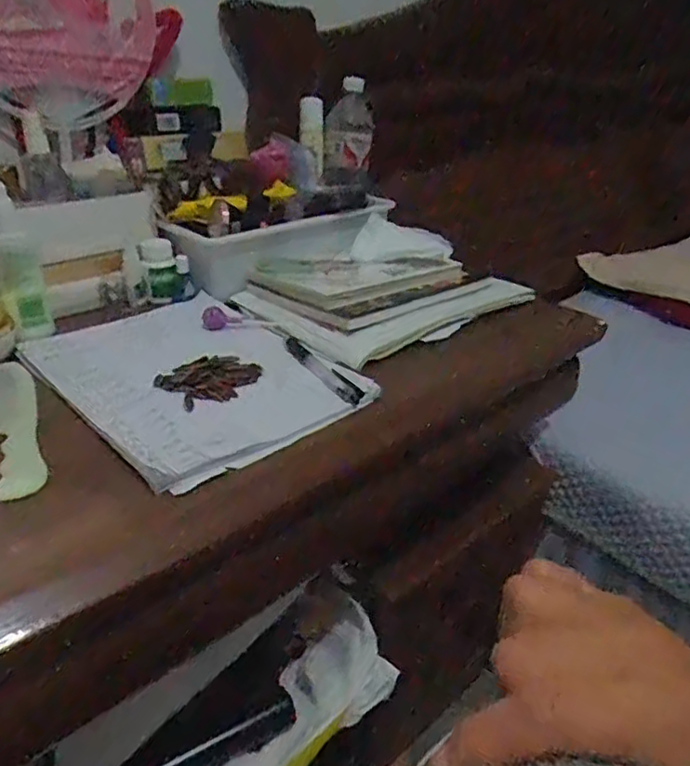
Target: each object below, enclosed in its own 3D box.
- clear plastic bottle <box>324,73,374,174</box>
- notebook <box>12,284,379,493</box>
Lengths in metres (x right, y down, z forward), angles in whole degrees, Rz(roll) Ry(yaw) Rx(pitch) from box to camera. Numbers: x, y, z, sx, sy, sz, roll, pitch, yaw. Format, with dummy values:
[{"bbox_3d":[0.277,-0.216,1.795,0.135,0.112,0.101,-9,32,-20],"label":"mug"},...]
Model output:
[{"bbox_3d":[0.008,-0.358,0.909,0.064,0.149,0.060,8,-8,13],"label":"clear plastic bottle"},{"bbox_3d":[-0.144,-0.014,0.572,0.206,0.014,0.298,-23,37,-35],"label":"notebook"}]

